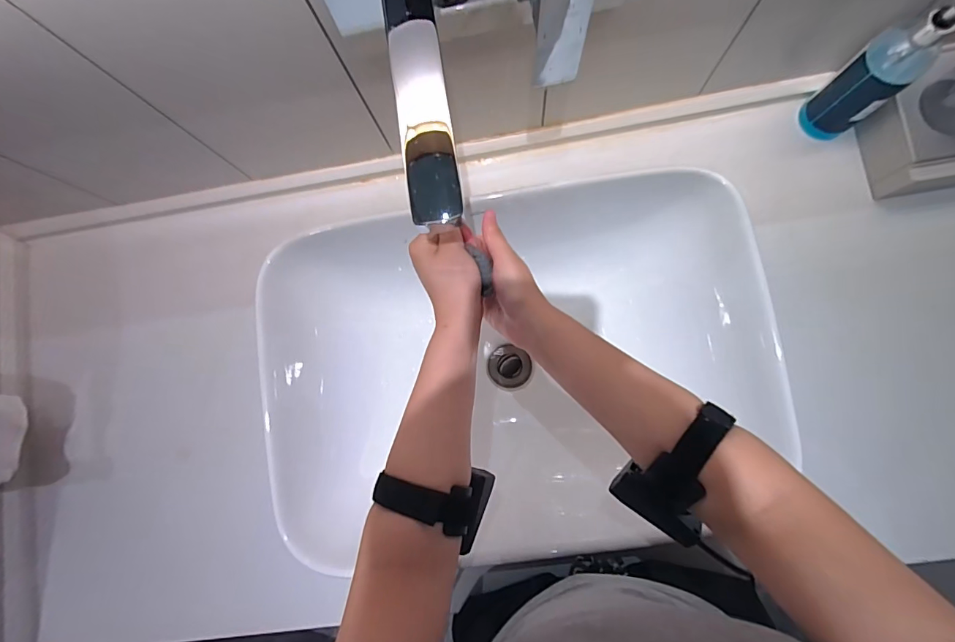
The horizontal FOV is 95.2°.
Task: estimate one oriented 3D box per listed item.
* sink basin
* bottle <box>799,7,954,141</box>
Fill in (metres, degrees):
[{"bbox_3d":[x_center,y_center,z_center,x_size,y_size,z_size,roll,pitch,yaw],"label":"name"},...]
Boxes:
[{"bbox_3d":[0.037,0.054,0.520,0.525,0.162,0.389,-5,82,5],"label":"sink basin"},{"bbox_3d":[0.439,-0.272,0.473,0.054,0.197,0.062,-42,81,-1],"label":"bottle"}]

